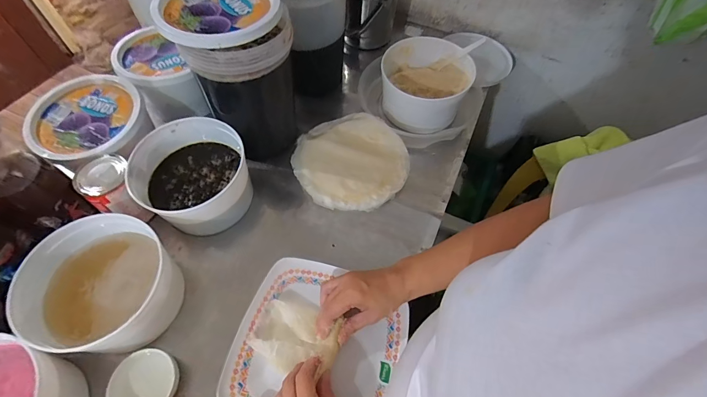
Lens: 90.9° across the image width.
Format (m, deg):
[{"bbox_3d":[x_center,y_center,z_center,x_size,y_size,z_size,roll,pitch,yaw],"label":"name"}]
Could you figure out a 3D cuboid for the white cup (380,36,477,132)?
[{"bbox_3d":[0.137,-0.219,0.678,0.157,0.088,0.166,1,59,-1],"label":"white cup"}]

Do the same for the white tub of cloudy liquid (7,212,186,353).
[{"bbox_3d":[-0.328,0.118,0.460,0.159,0.104,0.167,1,59,-1],"label":"white tub of cloudy liquid"}]

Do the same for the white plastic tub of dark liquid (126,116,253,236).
[{"bbox_3d":[-0.246,-0.031,0.560,0.164,0.109,0.155,1,59,-1],"label":"white plastic tub of dark liquid"}]

